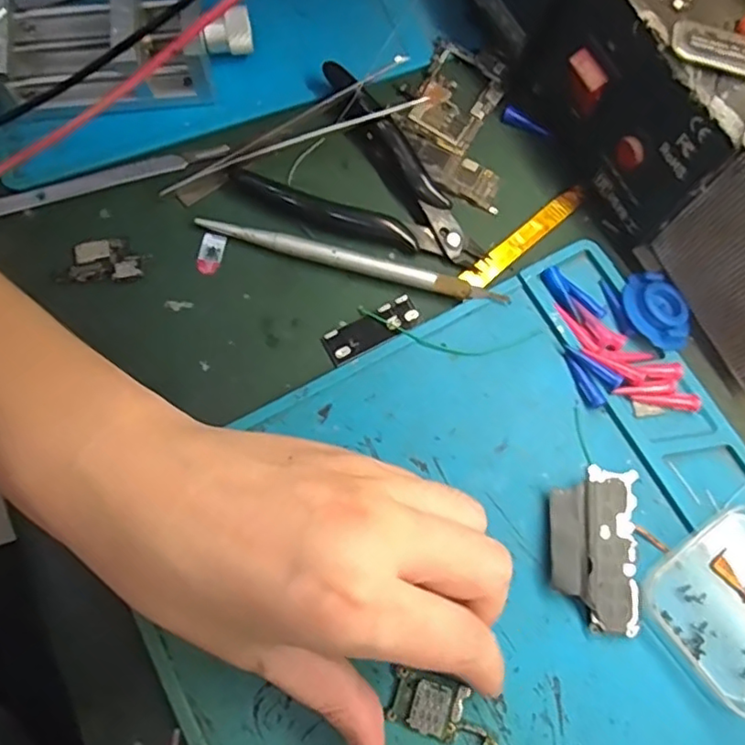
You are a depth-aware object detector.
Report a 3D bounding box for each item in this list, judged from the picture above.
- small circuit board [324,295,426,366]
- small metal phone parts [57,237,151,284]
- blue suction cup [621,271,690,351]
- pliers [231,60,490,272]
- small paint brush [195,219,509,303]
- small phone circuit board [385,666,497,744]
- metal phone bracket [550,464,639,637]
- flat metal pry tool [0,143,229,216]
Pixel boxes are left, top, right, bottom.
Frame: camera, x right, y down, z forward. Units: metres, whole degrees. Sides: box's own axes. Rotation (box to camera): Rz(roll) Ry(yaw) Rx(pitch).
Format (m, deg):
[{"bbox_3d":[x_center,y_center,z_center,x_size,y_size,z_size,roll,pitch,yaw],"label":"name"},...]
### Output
[{"bbox_3d":[0.000,-0.020,0.270,0.043,0.004,0.016,-30,77,-9],"label":"small circuit board"},{"bbox_3d":[-0.121,-0.051,0.275,0.037,0.004,0.021,-1,74,-1],"label":"small metal phone parts"},{"bbox_3d":[0.125,-0.027,0.269,0.024,0.005,0.037,-24,76,-7],"label":"blue suction cup"},{"bbox_3d":[0.005,-0.090,0.280,0.115,0.021,0.074,34,76,8],"label":"pliers"},{"bbox_3d":[-0.010,-0.051,0.277,0.140,0.007,0.011,16,75,4],"label":"small paint brush"},{"bbox_3d":[0.027,0.125,0.226,0.041,0.004,0.019,18,75,4],"label":"small phone circuit board"},{"bbox_3d":[0.088,0.069,0.242,0.035,0.008,0.062,5,74,1],"label":"metal phone bracket"},{"bbox_3d":[-0.126,-0.090,0.287,0.116,0.004,0.009,-17,84,-8],"label":"flat metal pry tool"}]

